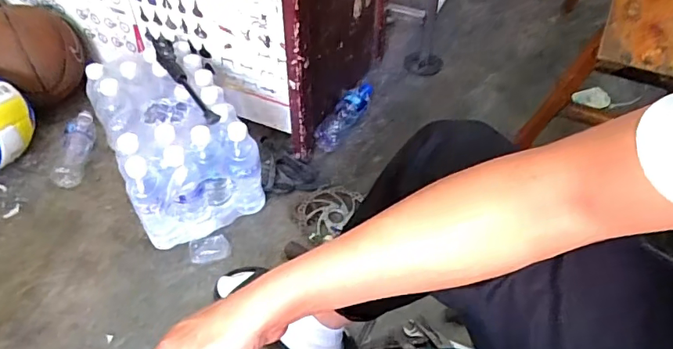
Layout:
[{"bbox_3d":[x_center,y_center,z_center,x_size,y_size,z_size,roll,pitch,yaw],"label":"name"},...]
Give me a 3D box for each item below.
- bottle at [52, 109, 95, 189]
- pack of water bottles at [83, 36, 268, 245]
[{"bbox_3d":[-0.587,-0.060,1.130,0.067,0.061,0.207,-5,47,-6],"label":"bottle"},{"bbox_3d":[-0.330,-0.069,1.030,0.234,0.226,0.361,-23,52,-21],"label":"pack of water bottles"}]

